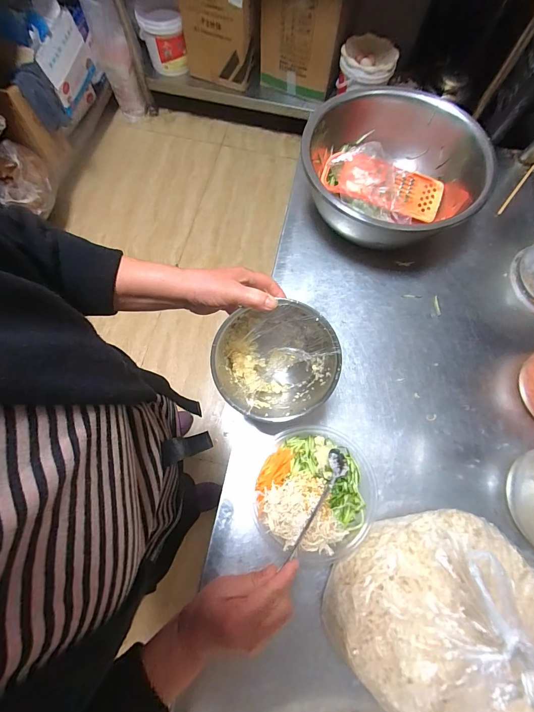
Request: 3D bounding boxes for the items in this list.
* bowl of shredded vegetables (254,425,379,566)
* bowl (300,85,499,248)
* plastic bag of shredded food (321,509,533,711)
[{"bbox_3d":[0.065,0.188,0.449,0.159,0.080,0.163,1,72,-4],"label":"bowl of shredded vegetables"},{"bbox_3d":[0.223,-0.340,0.612,0.306,0.137,0.296,1,72,-4],"label":"bowl"},{"bbox_3d":[0.226,0.308,0.364,0.248,0.158,0.251,-40,78,-14],"label":"plastic bag of shredded food"}]

